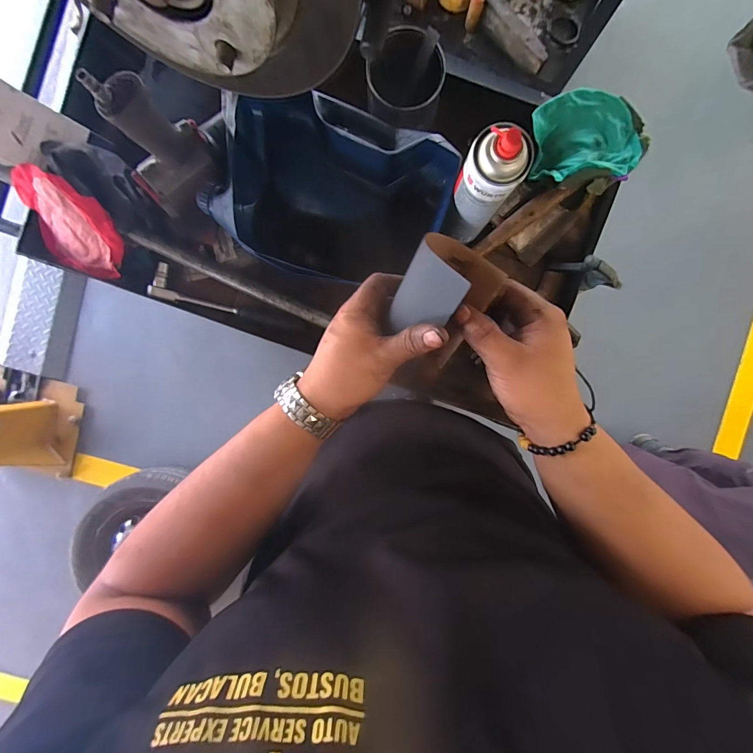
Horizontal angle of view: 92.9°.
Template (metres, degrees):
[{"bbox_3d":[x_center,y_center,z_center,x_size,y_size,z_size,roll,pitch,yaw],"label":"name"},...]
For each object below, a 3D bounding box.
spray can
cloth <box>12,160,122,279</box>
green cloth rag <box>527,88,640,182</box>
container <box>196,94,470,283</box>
[{"bbox_3d":[0.127,-0.226,0.438,0.063,0.193,0.064,0,92,0],"label":"spray can"},{"bbox_3d":[-0.440,-0.217,0.516,0.141,0.024,0.140,22,132,1],"label":"cloth"},{"bbox_3d":[0.297,-0.337,0.504,0.142,0.055,0.130,-4,92,1],"label":"green cloth rag"},{"bbox_3d":[-0.051,-0.261,0.534,0.298,0.160,0.193,18,92,0],"label":"container"}]

